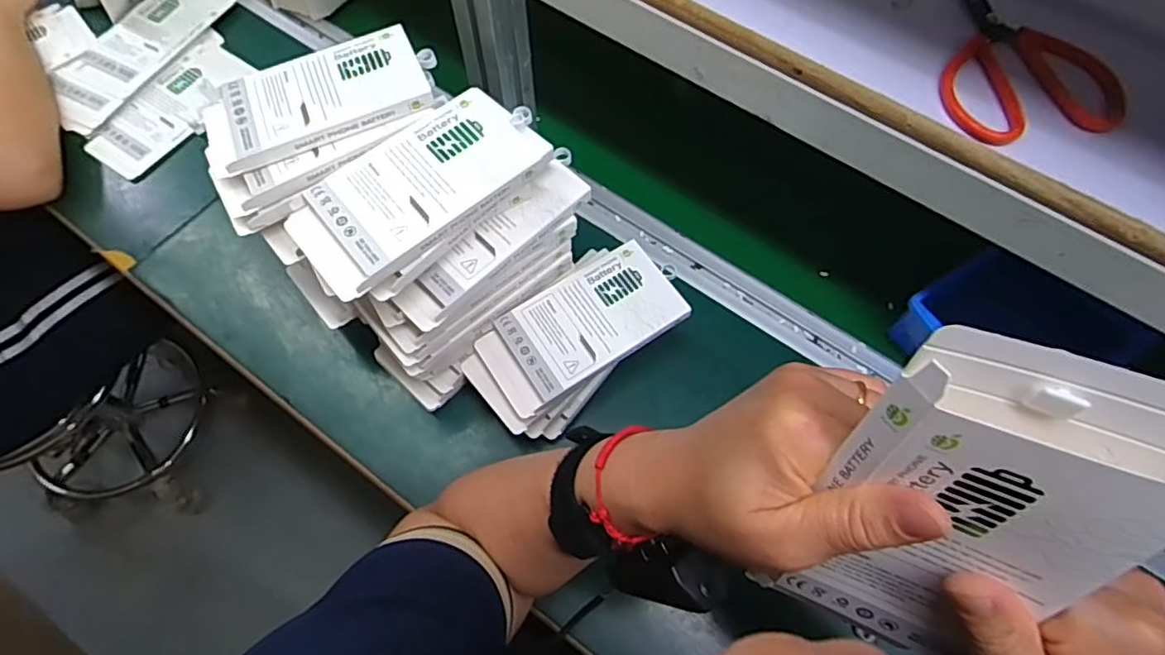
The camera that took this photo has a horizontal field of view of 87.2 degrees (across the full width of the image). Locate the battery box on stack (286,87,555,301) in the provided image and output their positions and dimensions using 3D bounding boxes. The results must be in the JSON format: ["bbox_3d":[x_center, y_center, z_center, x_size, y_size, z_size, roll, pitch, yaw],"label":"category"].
[{"bbox_3d":[-0.102,-0.091,0.394,0.165,0.018,0.077,-38,72,-17],"label":"battery box on stack"}]

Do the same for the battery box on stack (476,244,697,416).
[{"bbox_3d":[0.000,-0.001,0.475,0.151,0.022,0.078,-31,70,-14],"label":"battery box on stack"}]

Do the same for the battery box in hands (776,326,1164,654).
[{"bbox_3d":[0.123,0.068,0.201,0.082,0.150,0.013,20,43,11],"label":"battery box in hands"}]

